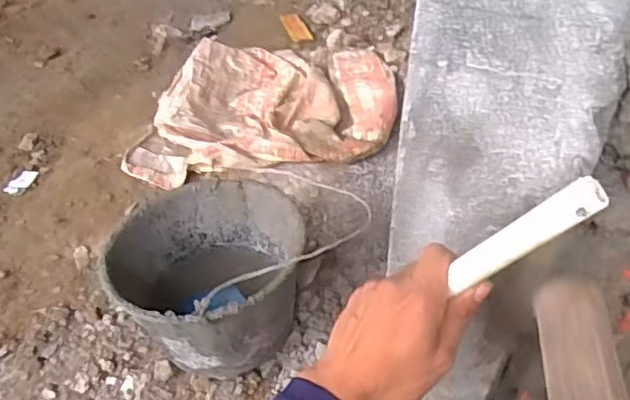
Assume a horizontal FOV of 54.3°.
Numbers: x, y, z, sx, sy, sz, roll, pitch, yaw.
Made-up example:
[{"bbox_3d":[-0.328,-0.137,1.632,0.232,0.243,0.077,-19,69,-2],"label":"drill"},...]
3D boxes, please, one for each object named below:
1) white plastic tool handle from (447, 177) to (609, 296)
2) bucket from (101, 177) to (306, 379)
[{"bbox_3d":[0.127,0.024,0.380,0.014,0.113,0.018,27,44,-23],"label":"white plastic tool handle"},{"bbox_3d":[-0.140,0.110,0.858,0.242,0.209,0.242,-1,45,1],"label":"bucket"}]

